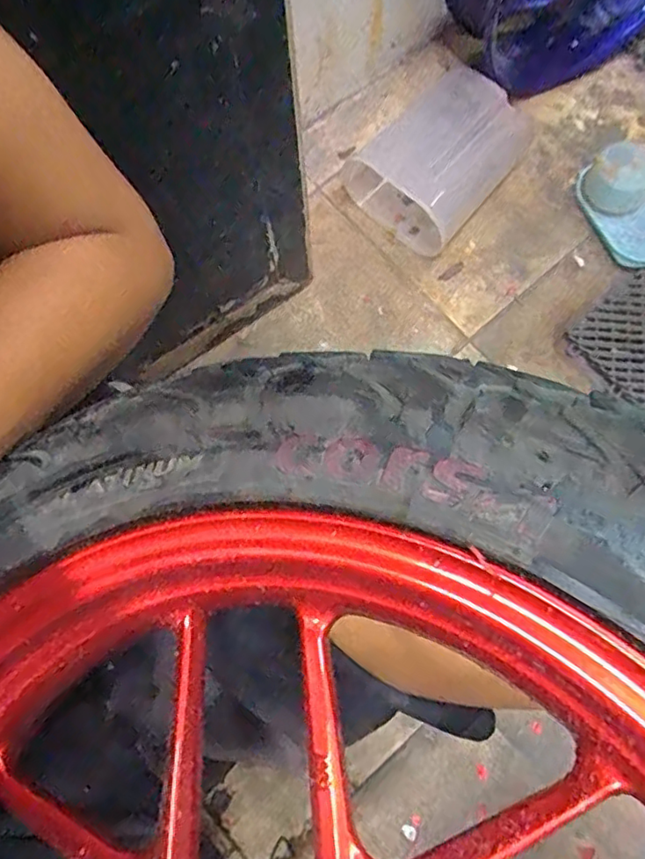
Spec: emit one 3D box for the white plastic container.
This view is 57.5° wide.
[{"bbox_3d":[0.157,-0.366,0.771,0.179,0.095,0.222,38,80,9],"label":"white plastic container"}]

